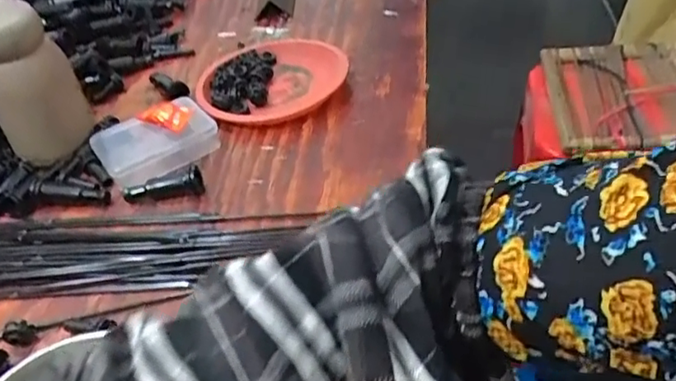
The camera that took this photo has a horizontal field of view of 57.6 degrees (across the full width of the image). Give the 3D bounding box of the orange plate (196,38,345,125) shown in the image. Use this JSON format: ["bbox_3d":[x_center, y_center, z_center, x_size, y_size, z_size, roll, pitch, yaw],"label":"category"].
[{"bbox_3d":[-0.067,-0.127,0.649,0.150,0.024,0.162,-6,39,5],"label":"orange plate"}]

